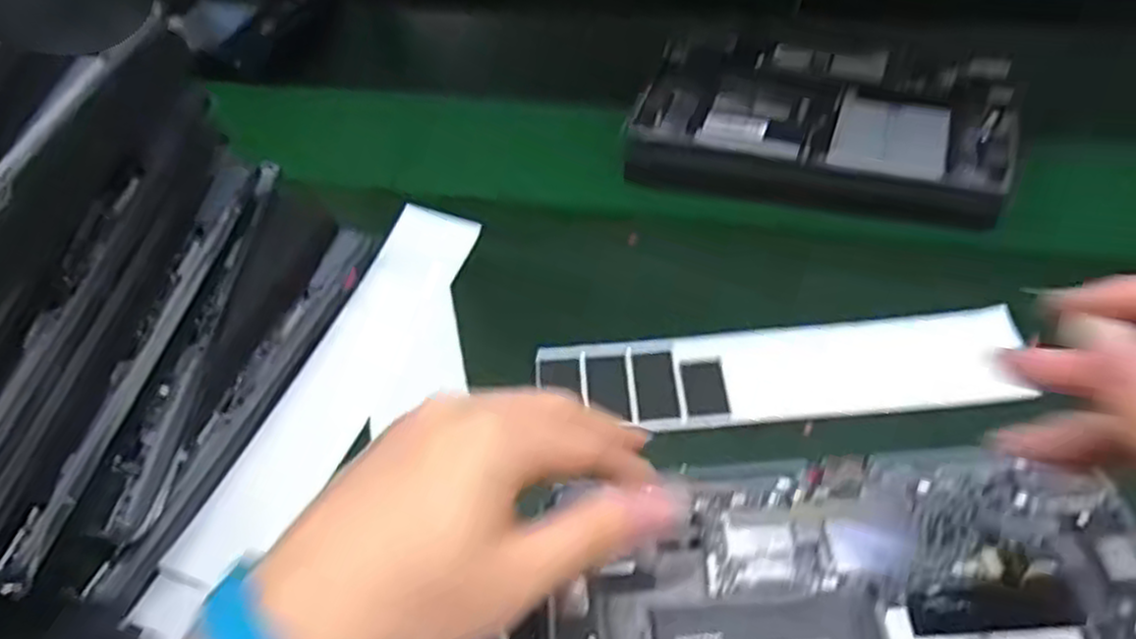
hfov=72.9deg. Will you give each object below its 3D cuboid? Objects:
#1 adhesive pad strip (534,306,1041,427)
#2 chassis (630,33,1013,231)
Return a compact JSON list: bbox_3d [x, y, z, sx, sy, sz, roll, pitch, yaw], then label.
[{"bbox_3d":[0.110,0.026,0.429,0.251,0.018,0.065,-4,51,9],"label":"adhesive pad strip"},{"bbox_3d":[0.179,-0.142,0.553,0.246,0.022,0.177,13,53,16],"label":"chassis"}]

